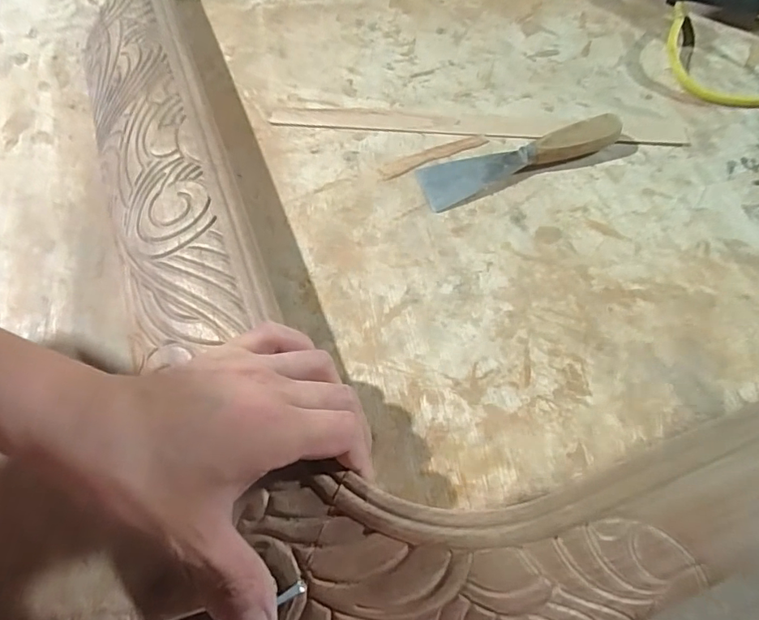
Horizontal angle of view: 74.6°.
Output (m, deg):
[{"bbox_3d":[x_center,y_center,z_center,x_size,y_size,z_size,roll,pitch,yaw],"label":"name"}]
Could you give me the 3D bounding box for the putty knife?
[{"bbox_3d":[0.110,-0.124,0.397,0.161,0.021,0.043,-20,62,-9],"label":"putty knife"}]

